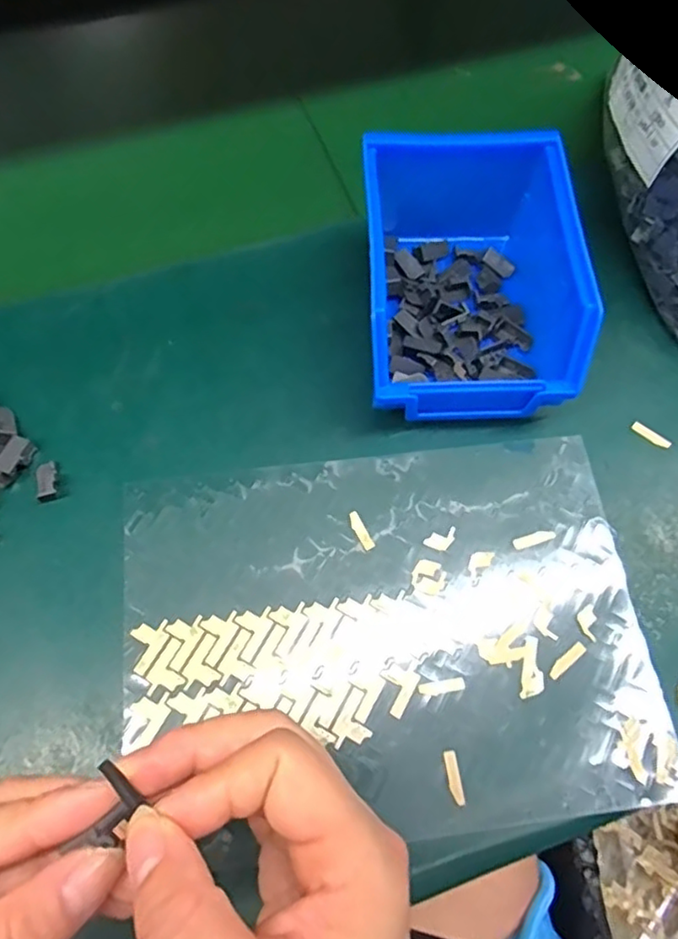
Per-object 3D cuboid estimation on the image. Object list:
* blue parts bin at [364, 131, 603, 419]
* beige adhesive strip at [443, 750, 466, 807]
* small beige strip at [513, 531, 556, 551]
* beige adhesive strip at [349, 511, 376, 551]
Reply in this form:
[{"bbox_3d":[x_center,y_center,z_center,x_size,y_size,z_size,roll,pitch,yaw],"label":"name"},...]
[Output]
[{"bbox_3d":[0.068,-0.100,0.339,0.103,0.077,0.139,-1,66,-1],"label":"blue parts bin"},{"bbox_3d":[0.052,0.138,0.277,0.006,0.004,0.022,-8,66,-4],"label":"beige adhesive strip"},{"bbox_3d":[0.101,0.036,0.322,0.022,0.004,0.006,-17,69,-6],"label":"small beige strip"},{"bbox_3d":[0.011,0.031,0.320,0.006,0.004,0.022,-25,69,-11],"label":"beige adhesive strip"}]

